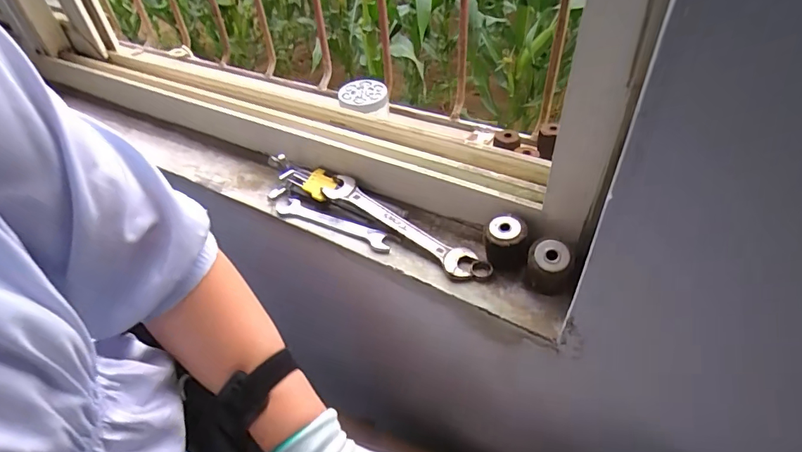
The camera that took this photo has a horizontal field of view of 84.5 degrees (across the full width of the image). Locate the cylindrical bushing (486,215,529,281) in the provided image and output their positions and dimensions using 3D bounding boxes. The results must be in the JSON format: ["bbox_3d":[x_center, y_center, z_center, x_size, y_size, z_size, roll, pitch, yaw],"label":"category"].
[{"bbox_3d":[0.100,0.021,0.416,0.039,0.050,0.035,8,45,14],"label":"cylindrical bushing"}]

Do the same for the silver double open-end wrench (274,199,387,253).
[{"bbox_3d":[-0.077,-0.004,0.491,0.153,0.006,0.022,20,49,24],"label":"silver double open-end wrench"}]

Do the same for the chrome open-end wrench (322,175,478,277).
[{"bbox_3d":[-0.006,-0.004,0.468,0.187,0.008,0.034,31,60,25],"label":"chrome open-end wrench"}]

